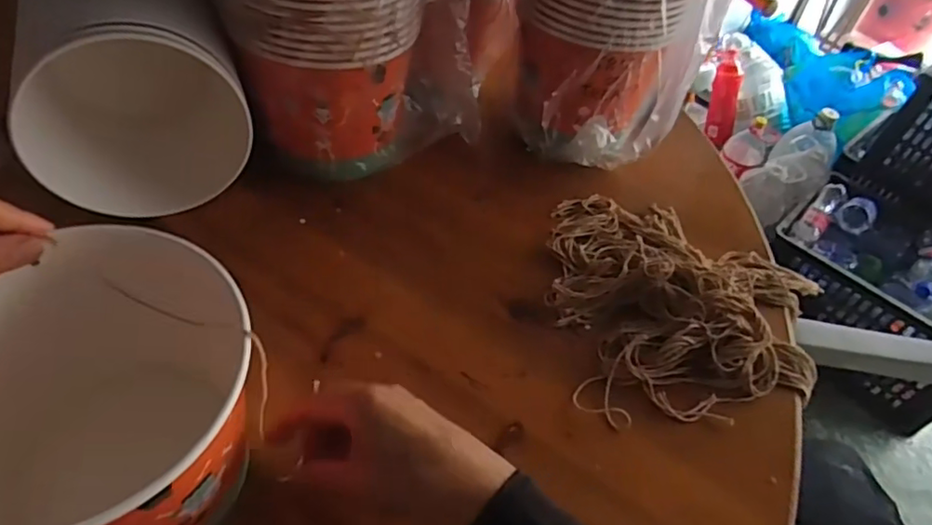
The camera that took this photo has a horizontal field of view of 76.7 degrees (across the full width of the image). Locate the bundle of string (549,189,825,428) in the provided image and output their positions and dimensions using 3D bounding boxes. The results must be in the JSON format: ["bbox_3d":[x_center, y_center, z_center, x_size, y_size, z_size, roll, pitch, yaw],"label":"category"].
[{"bbox_3d":[0.189,0.018,0.506,0.225,0.034,0.229,-2,48,-7],"label":"bundle of string"}]

